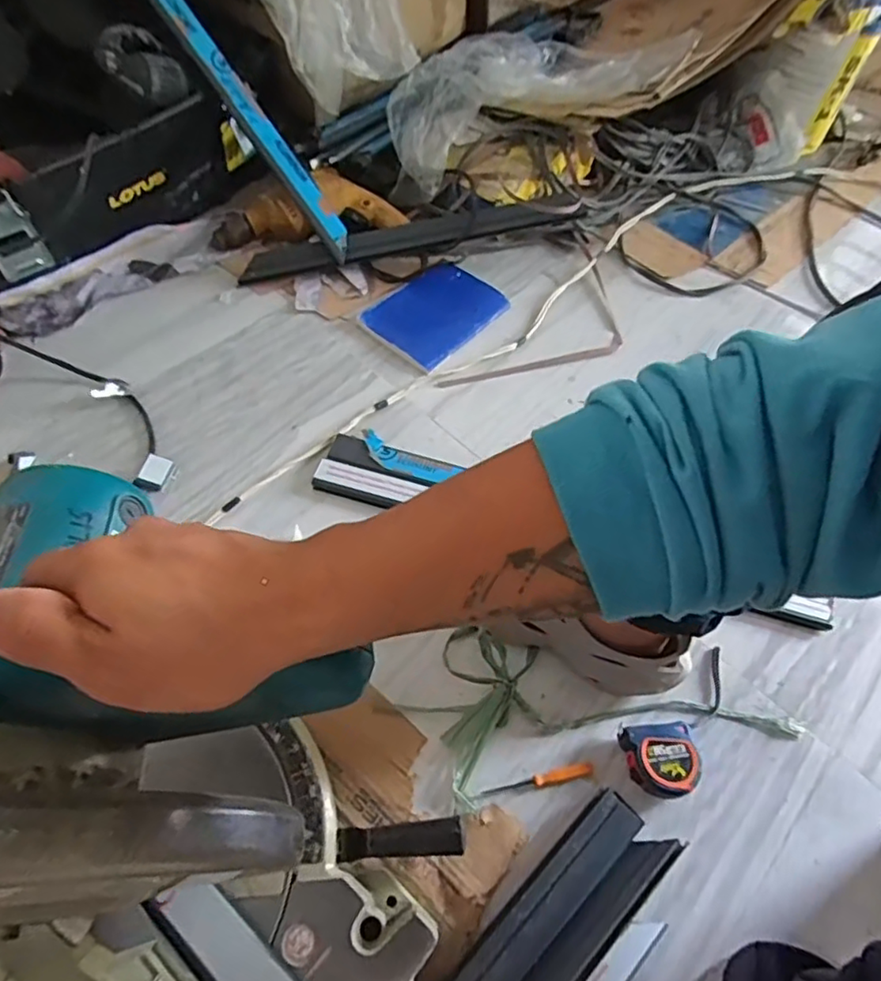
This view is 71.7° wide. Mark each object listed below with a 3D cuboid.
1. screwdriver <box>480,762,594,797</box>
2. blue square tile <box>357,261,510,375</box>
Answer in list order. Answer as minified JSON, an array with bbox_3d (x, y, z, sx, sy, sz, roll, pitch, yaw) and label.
[{"bbox_3d":[0.098,0.289,0.604,0.112,0.006,0.014,-11,60,-10],"label":"screwdriver"},{"bbox_3d":[-0.003,-0.271,0.915,0.145,0.013,0.191,40,65,13],"label":"blue square tile"}]

